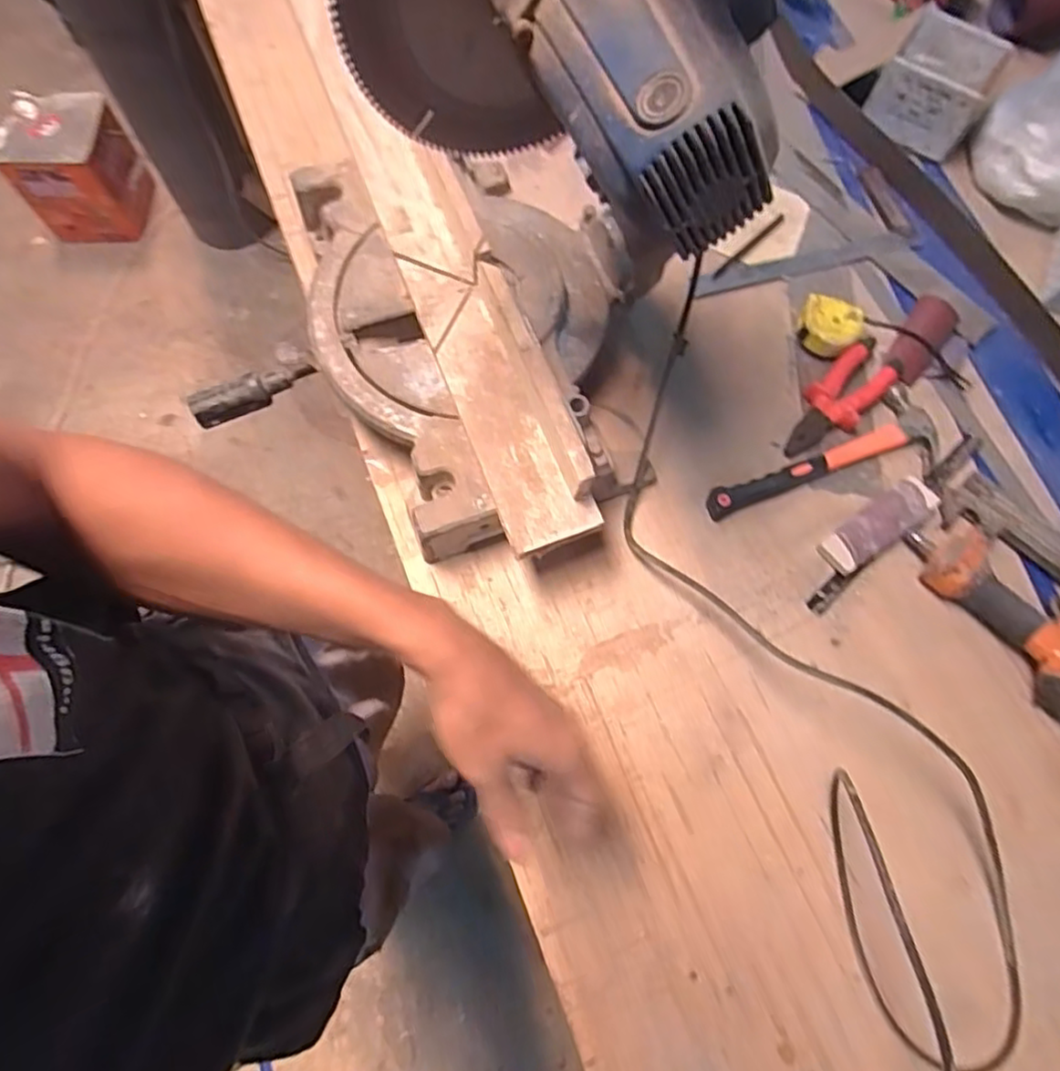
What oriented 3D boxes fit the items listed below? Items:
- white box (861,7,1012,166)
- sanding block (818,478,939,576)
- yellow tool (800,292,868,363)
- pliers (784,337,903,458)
[{"bbox_3d":[0.531,-0.591,0.853,0.132,0.087,0.152,34,74,10],"label":"white box"},{"bbox_3d":[0.363,-0.011,0.678,0.136,0.031,0.042,-34,75,-12],"label":"sanding block"},{"bbox_3d":[0.346,-0.239,0.753,0.068,0.032,0.071,13,72,3],"label":"yellow tool"},{"bbox_3d":[0.347,-0.153,0.726,0.066,0.028,0.173,40,75,11],"label":"pliers"}]

